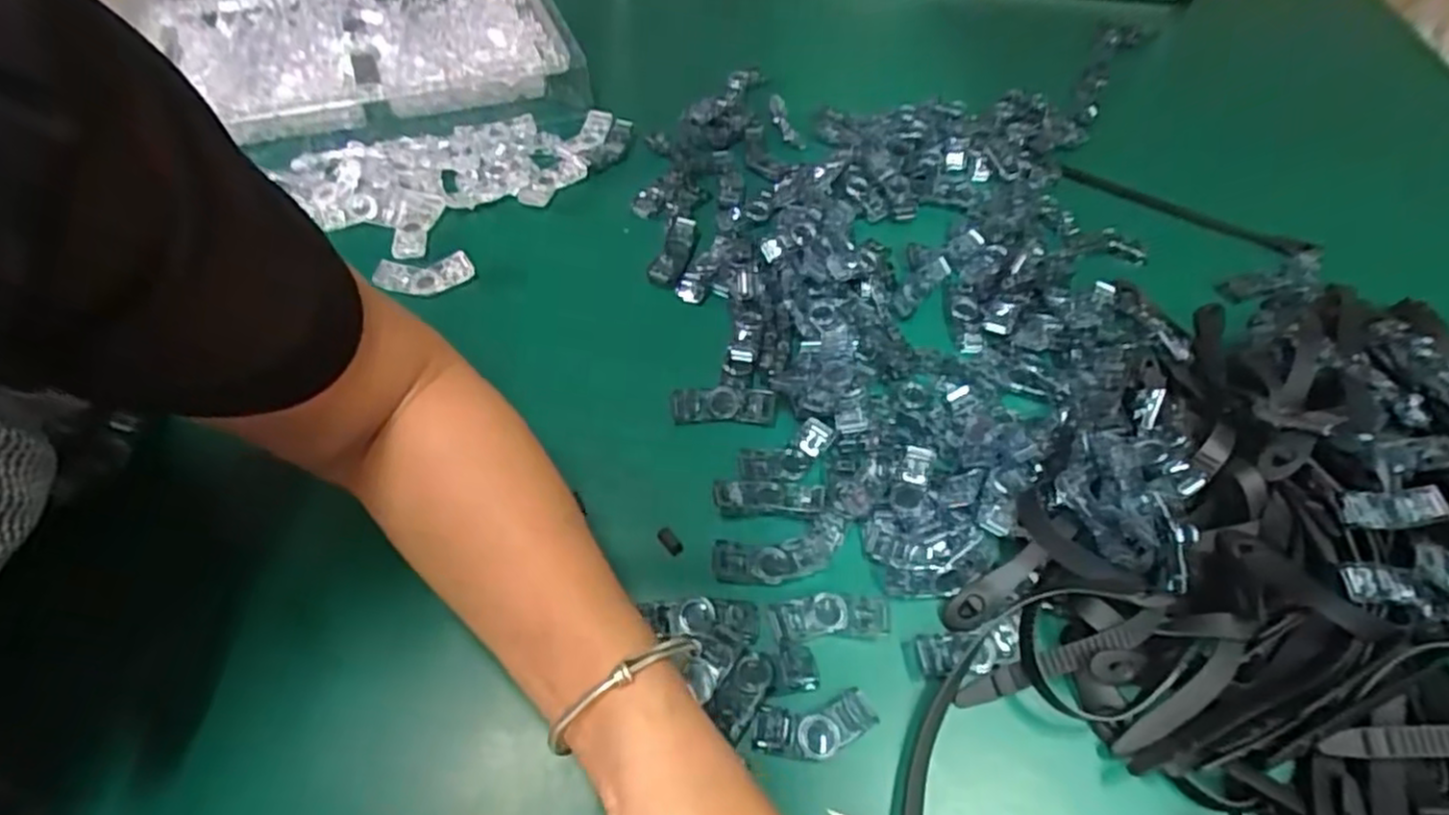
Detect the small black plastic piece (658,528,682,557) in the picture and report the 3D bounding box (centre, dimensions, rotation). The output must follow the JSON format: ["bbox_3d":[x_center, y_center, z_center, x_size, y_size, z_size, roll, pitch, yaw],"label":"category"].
[{"bbox_3d":[-0.028,0.070,0.377,0.007,0.005,0.015,-36,64,-24],"label":"small black plastic piece"}]

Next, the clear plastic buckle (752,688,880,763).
[{"bbox_3d":[0.041,0.145,0.326,0.055,0.006,0.025,-8,56,-8],"label":"clear plastic buckle"}]

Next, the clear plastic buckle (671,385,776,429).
[{"bbox_3d":[0.000,-0.001,0.420,0.059,0.008,0.023,-1,55,-4],"label":"clear plastic buckle"}]

